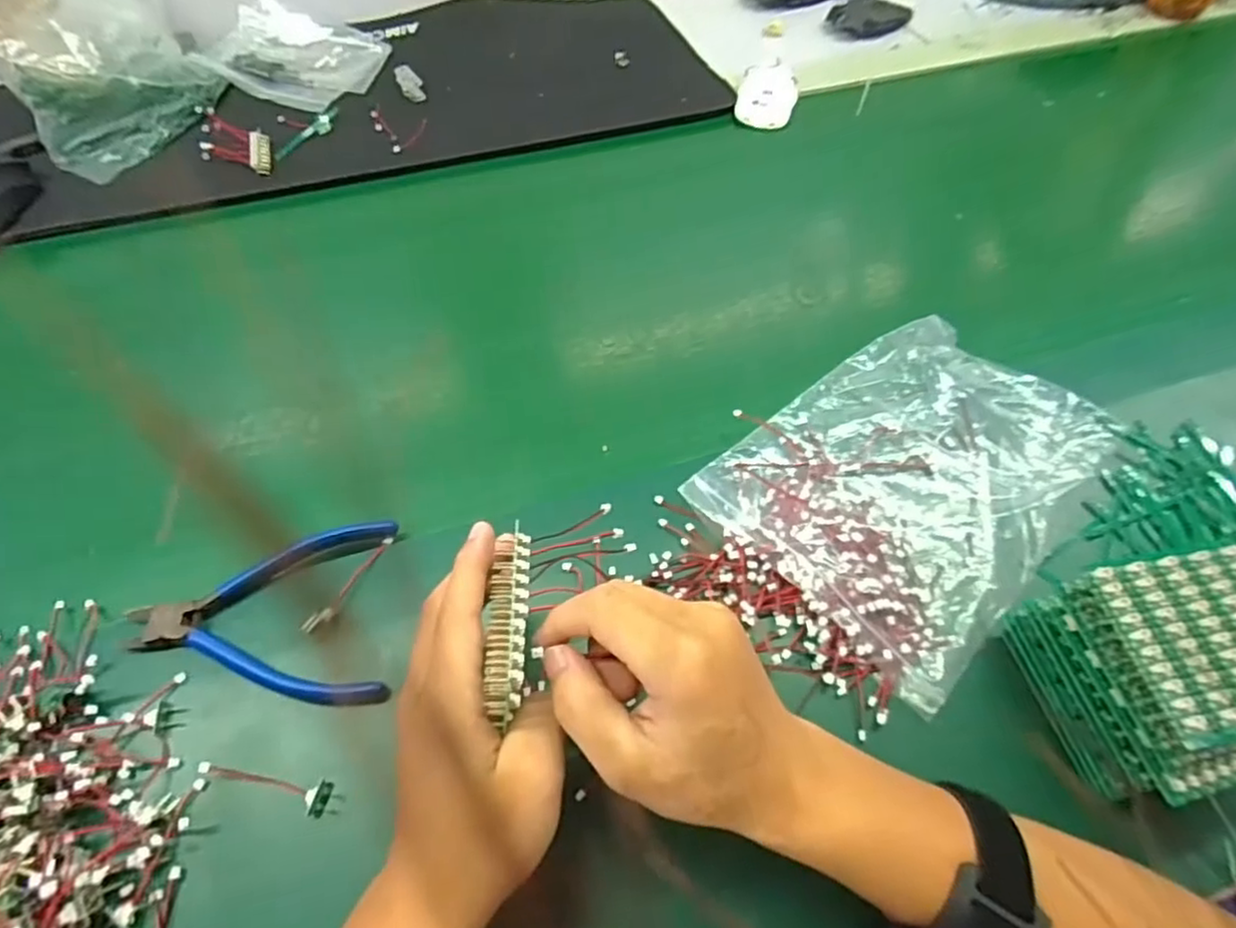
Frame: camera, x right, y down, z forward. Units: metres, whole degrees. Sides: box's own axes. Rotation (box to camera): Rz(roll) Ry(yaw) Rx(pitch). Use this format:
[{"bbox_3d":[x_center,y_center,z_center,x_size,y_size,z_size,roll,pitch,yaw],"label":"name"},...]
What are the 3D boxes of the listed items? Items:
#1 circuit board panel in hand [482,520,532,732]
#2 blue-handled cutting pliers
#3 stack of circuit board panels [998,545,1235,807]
[{"bbox_3d":[-0.045,0.064,0.282,0.016,0.026,0.080,0,57,-1],"label":"circuit board panel in hand"},{"bbox_3d":[-0.188,0.084,0.358,0.131,0.020,0.093,-9,56,-7],"label":"blue-handled cutting pliers"},{"bbox_3d":[0.263,0.100,0.319,0.095,0.064,0.094,-11,56,-9],"label":"stack of circuit board panels"}]

